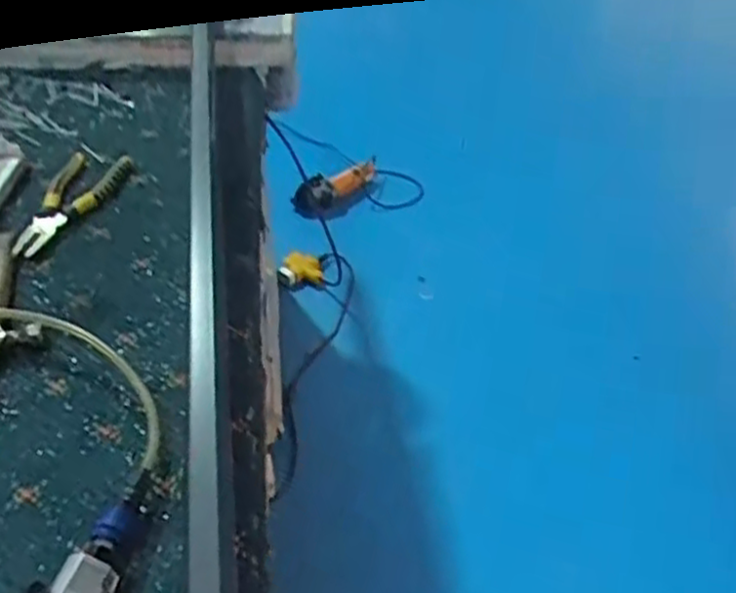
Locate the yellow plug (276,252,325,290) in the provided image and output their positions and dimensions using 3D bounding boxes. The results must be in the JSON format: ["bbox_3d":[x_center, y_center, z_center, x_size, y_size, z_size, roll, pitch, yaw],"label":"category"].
[{"bbox_3d":[-0.161,-0.063,1.859,0.116,0.058,0.077,6,42,6],"label":"yellow plug"}]

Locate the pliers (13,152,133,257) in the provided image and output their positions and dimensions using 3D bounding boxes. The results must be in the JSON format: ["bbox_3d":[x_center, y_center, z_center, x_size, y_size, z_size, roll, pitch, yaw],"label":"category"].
[{"bbox_3d":[-0.334,-0.110,0.883,0.081,0.018,0.196,5,42,3],"label":"pliers"}]

